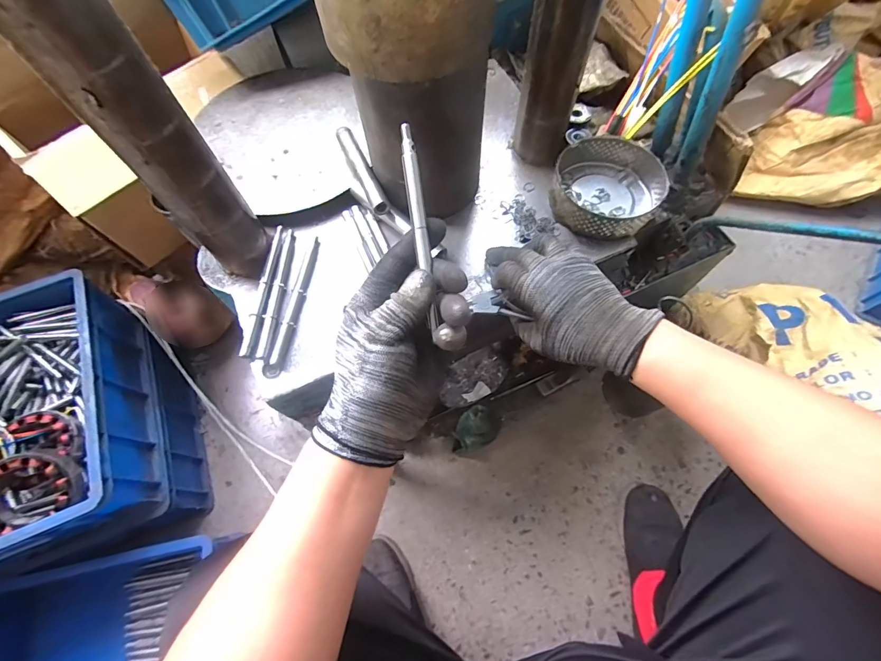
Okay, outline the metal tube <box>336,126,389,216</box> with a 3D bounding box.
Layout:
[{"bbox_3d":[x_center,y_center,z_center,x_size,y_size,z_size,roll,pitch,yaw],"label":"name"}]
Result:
[{"bbox_3d":[-0.097,-0.198,0.496,0.020,0.016,0.146,-23,67,-8],"label":"metal tube"}]

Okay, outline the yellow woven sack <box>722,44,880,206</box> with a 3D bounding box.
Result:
[{"bbox_3d":[0.957,-0.485,0.977,0.428,0.207,0.311,4,66,4],"label":"yellow woven sack"}]

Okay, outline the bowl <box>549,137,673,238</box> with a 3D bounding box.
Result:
[{"bbox_3d":[0.200,-0.171,0.493,0.125,0.041,0.126,-1,66,2],"label":"bowl"}]

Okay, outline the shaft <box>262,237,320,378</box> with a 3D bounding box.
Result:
[{"bbox_3d":[-0.163,-0.030,0.458,0.018,0.014,0.169,9,67,6],"label":"shaft"}]

